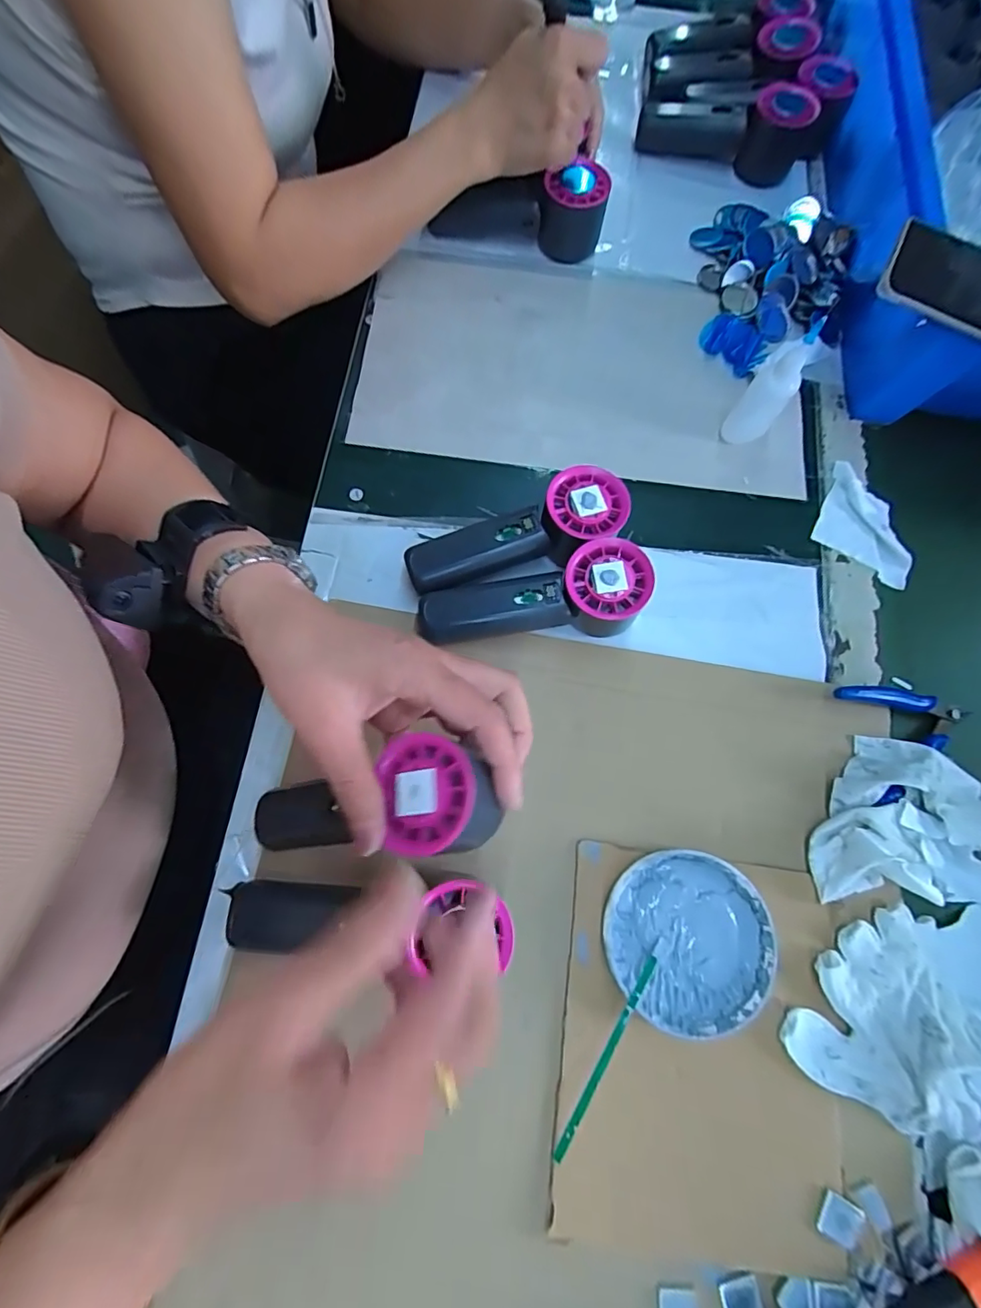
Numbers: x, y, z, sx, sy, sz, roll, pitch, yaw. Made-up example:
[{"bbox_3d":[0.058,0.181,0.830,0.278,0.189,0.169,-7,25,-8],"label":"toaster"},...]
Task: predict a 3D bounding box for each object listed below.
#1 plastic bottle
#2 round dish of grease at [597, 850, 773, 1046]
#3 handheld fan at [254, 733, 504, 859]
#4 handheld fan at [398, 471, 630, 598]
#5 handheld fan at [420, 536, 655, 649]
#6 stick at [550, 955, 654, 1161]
[{"bbox_3d":[0.215,-0.204,0.399,0.031,0.100,0.029,38,76,9],"label":"plastic bottle"},{"bbox_3d":[0.122,0.176,0.325,0.099,0.018,0.098,1,73,-2],"label":"round dish of grease"},{"bbox_3d":[-0.056,0.085,0.289,0.136,0.055,0.061,-16,71,29],"label":"handheld fan"},{"bbox_3d":[0.020,-0.078,0.378,0.158,0.054,0.056,-22,75,-8],"label":"handheld fan"},{"bbox_3d":[0.029,-0.039,0.365,0.150,0.054,0.052,-5,73,-3],"label":"handheld fan"},{"bbox_3d":[0.066,0.218,0.290,0.006,0.007,0.110,39,59,9],"label":"stick"}]

